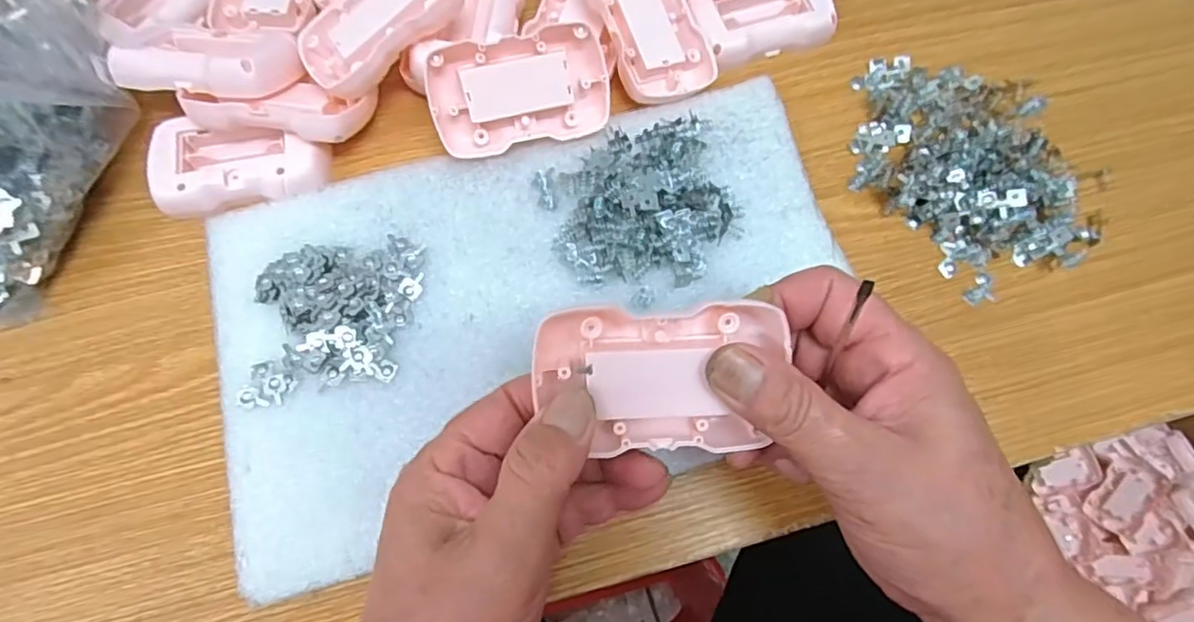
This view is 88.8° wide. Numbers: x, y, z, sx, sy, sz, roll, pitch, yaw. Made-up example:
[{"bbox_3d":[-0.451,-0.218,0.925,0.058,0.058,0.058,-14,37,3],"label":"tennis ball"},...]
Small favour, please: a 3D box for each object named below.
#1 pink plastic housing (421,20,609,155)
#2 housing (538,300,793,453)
[{"bbox_3d":[-0.039,-0.112,0.311,0.088,0.053,0.013,-13,31,-5],"label":"pink plastic housing"},{"bbox_3d":[0.024,0.022,0.216,0.088,0.024,0.050,-4,72,-3],"label":"housing"}]

